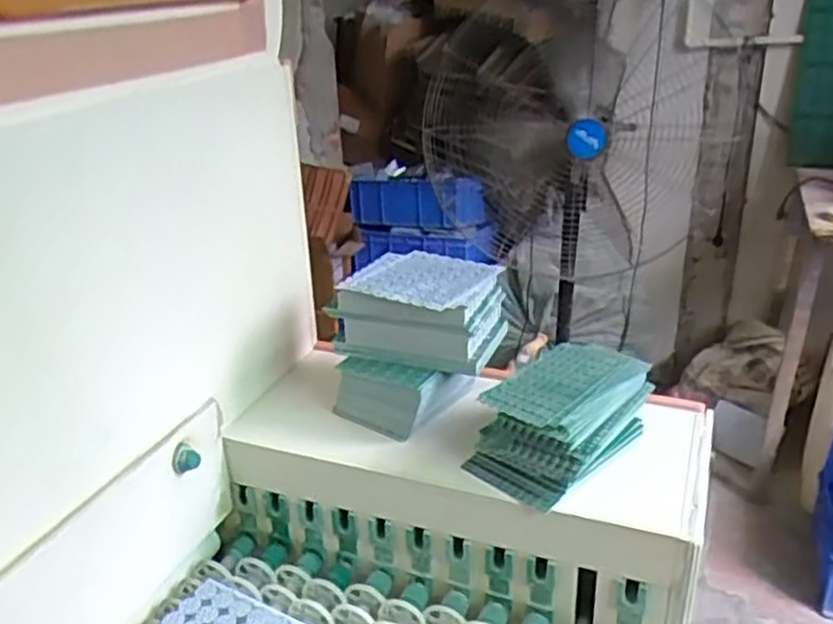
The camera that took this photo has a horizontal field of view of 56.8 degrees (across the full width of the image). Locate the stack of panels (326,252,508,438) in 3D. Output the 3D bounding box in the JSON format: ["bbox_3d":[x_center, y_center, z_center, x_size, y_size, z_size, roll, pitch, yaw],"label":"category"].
[{"bbox_3d":[0.006,-0.004,0.723,0.136,0.073,0.116,8,26,22],"label":"stack of panels"}]

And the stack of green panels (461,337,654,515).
[{"bbox_3d":[0.128,0.089,0.656,0.147,0.082,0.100,-23,31,-37],"label":"stack of green panels"}]

